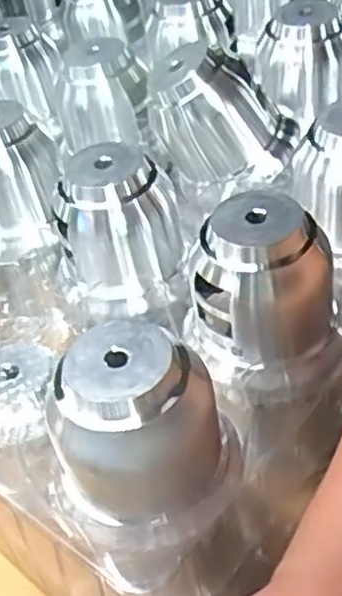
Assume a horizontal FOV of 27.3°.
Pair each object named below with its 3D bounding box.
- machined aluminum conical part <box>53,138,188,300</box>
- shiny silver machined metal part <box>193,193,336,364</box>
[{"bbox_3d":[-0.031,-0.041,0.417,0.060,0.081,0.056,-6,44,6],"label":"machined aluminum conical part"},{"bbox_3d":[0.045,-0.009,0.365,0.061,0.068,0.057,-20,42,-15],"label":"shiny silver machined metal part"}]

